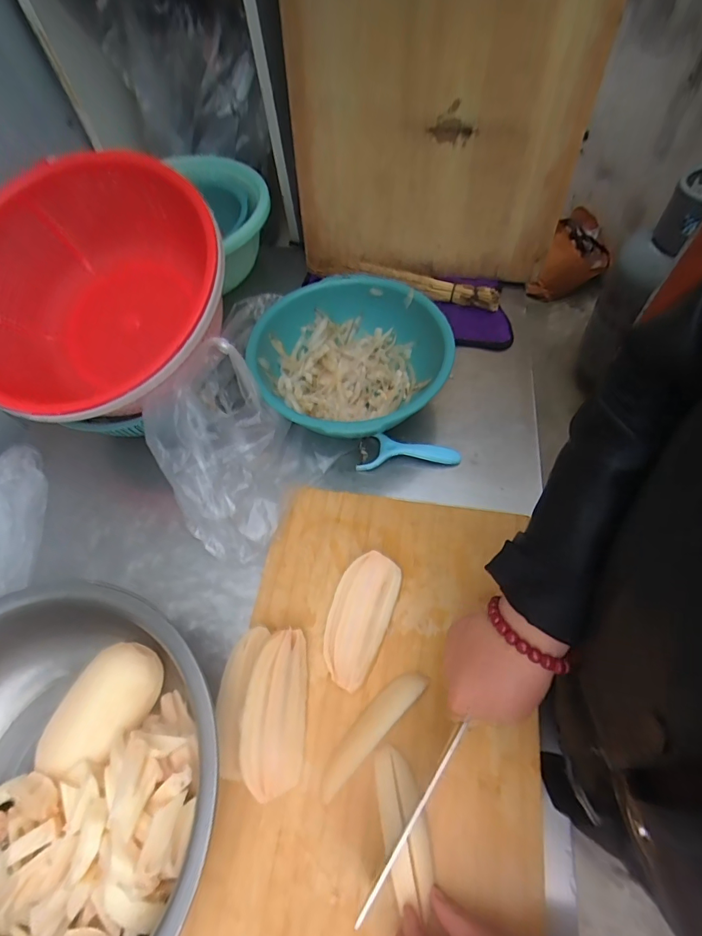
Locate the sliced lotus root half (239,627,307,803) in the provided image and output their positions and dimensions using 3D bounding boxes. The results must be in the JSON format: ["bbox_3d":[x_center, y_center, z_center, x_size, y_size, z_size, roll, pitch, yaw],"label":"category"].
[{"bbox_3d":[-0.078,0.242,0.442,0.069,0.019,0.144,17,56,-32],"label":"sliced lotus root half"}]

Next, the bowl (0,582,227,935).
[{"bbox_3d":[-0.295,0.304,0.406,0.345,0.110,0.360,-2,59,4],"label":"bowl"}]

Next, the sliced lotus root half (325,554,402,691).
[{"bbox_3d":[0.009,0.169,0.497,0.066,0.028,0.143,16,62,14],"label":"sliced lotus root half"}]

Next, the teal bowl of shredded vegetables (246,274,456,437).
[{"bbox_3d":[-0.004,-0.153,0.631,0.267,0.101,0.272,-2,59,4],"label":"teal bowl of shredded vegetables"}]

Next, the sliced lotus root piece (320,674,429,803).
[{"bbox_3d":[0.021,0.264,0.443,0.145,0.032,0.027,-41,64,-18],"label":"sliced lotus root piece"}]

